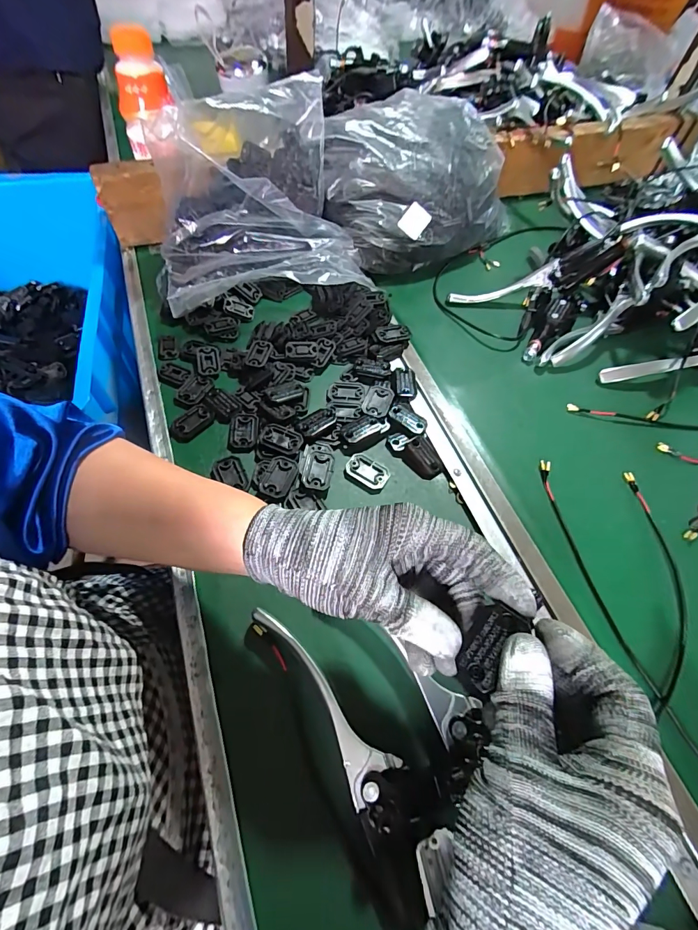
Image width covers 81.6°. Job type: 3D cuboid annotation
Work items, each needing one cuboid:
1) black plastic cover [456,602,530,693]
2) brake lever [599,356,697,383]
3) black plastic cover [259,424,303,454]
[{"bbox_3d":[0.073,0.094,0.211,0.022,0.007,0.041,30,82,14],"label":"black plastic cover"},{"bbox_3d":[0.367,-0.118,0.474,0.137,0.042,0.014,-5,59,-7],"label":"brake lever"},{"bbox_3d":[-0.067,-0.024,0.398,0.042,0.007,0.028,21,59,9],"label":"black plastic cover"}]

